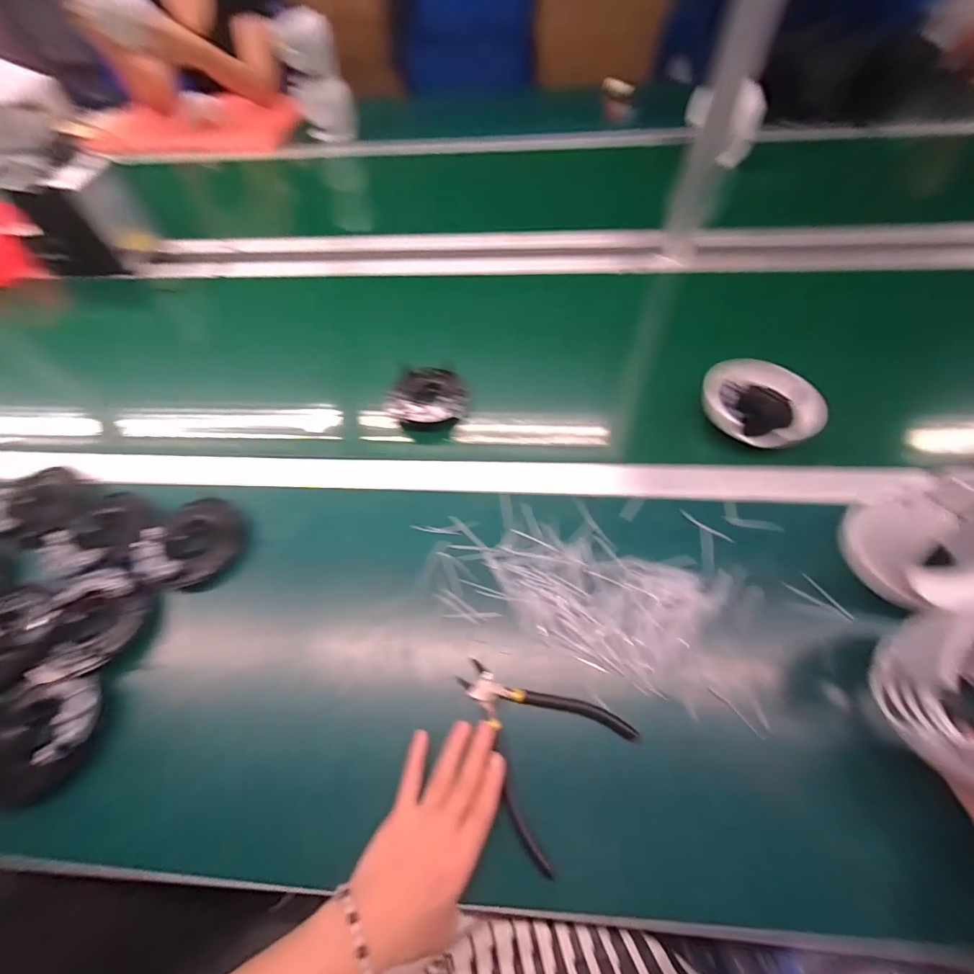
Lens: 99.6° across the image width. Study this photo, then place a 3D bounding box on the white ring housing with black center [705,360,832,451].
[{"bbox_3d":[0.322,-0.099,0.490,0.107,0.033,0.127,-18,59,-9],"label":"white ring housing with black center"}]

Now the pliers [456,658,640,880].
[{"bbox_3d":[0.033,0.205,0.344,0.138,0.010,0.118,37,66,22],"label":"pliers"}]

